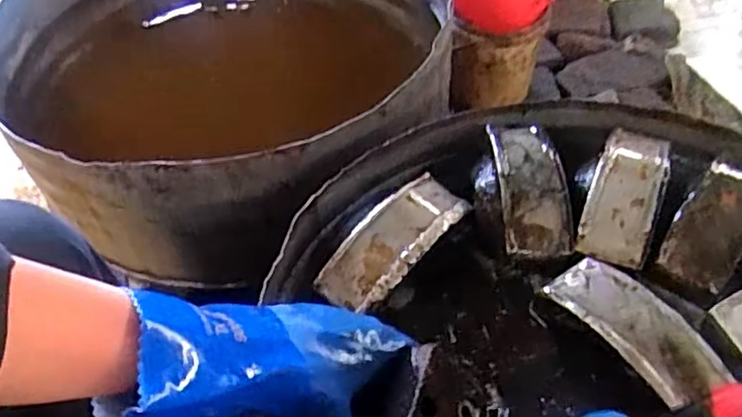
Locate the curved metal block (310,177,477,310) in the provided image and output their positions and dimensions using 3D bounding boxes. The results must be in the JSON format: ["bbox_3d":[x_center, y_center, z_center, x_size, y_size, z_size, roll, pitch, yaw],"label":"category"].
[{"bbox_3d":[0.021,0.026,0.560,0.055,0.023,0.151,32,58,26],"label":"curved metal block"}]

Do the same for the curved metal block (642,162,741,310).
[{"bbox_3d":[0.295,0.015,0.554,0.057,0.024,0.135,32,75,22],"label":"curved metal block"}]

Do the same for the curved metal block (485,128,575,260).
[{"bbox_3d":[0.145,-0.024,0.591,0.059,0.026,0.142,-3,50,0],"label":"curved metal block"}]

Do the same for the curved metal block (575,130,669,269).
[{"bbox_3d":[0.230,-0.017,0.581,0.055,0.024,0.148,18,53,17],"label":"curved metal block"}]

